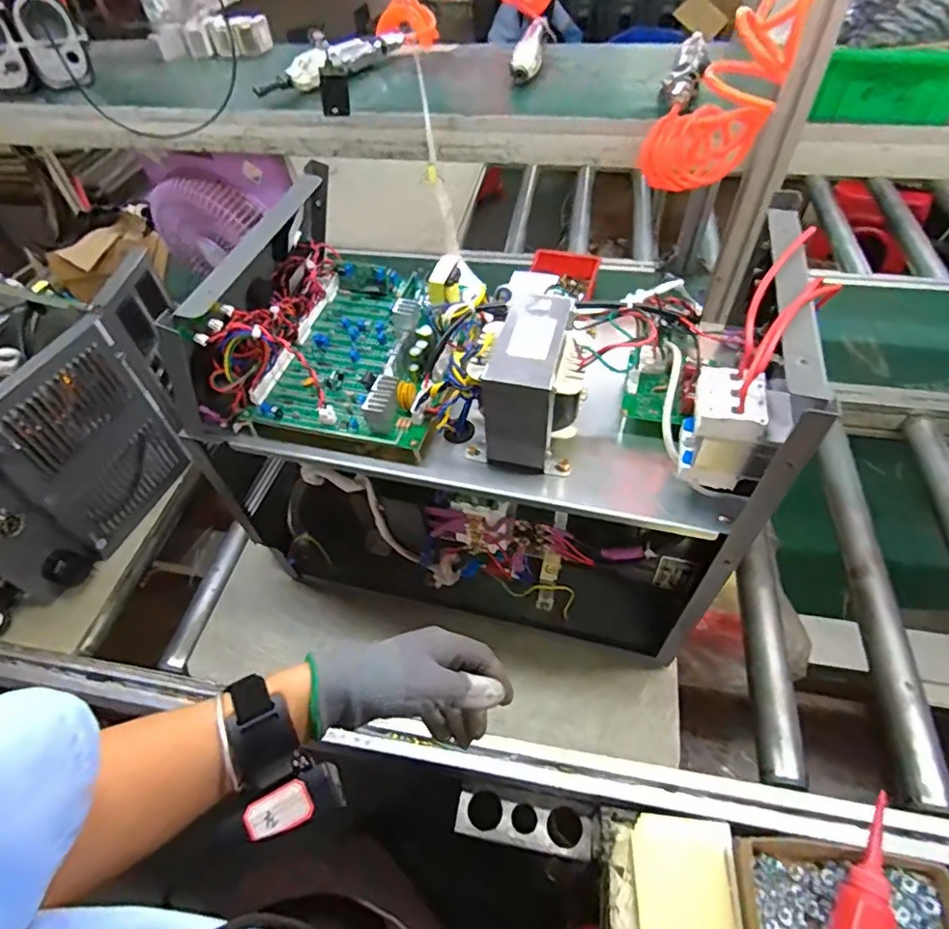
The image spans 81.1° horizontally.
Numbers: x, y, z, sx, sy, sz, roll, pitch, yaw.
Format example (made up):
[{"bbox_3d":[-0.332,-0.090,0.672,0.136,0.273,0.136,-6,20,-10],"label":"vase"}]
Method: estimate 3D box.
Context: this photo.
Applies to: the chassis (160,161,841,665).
[{"bbox_3d":[0.015,-0.050,0.597,0.494,0.380,0.252,12,53,12],"label":"chassis"}]

